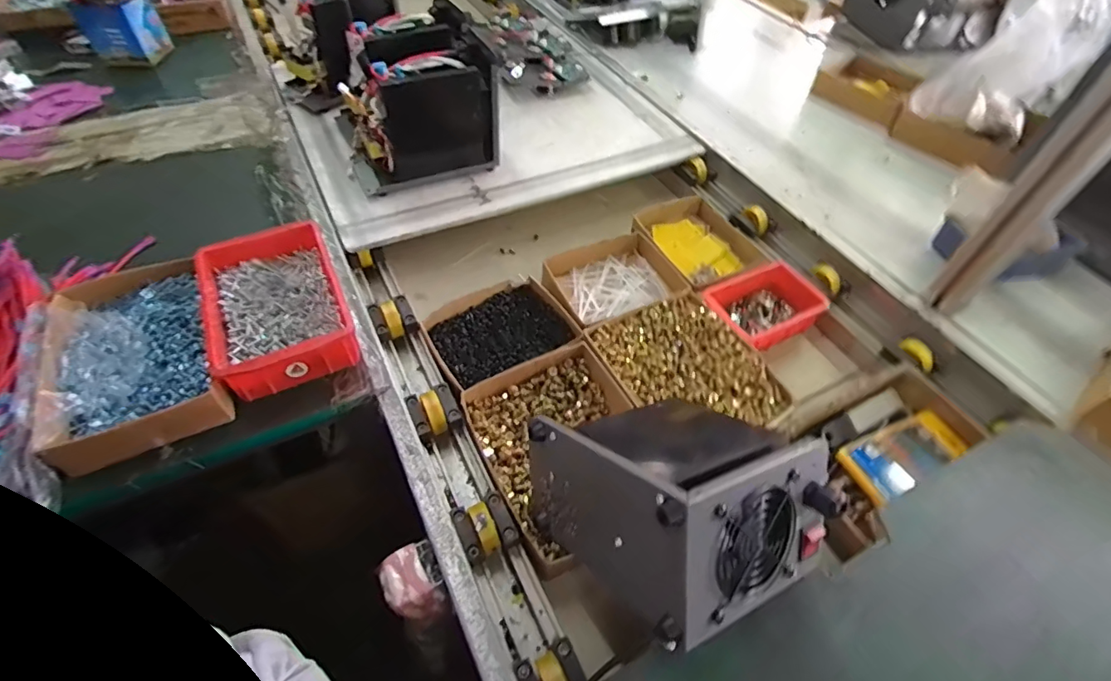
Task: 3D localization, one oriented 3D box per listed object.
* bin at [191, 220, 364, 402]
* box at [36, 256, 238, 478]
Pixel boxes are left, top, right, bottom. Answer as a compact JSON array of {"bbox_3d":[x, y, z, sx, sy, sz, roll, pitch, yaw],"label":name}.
[{"bbox_3d":[-0.311,-0.037,0.590,0.137,0.067,0.208,-21,56,-18],"label":"bin"},{"bbox_3d":[-0.429,0.018,0.545,0.134,0.063,0.217,-23,56,-20],"label":"box"}]

